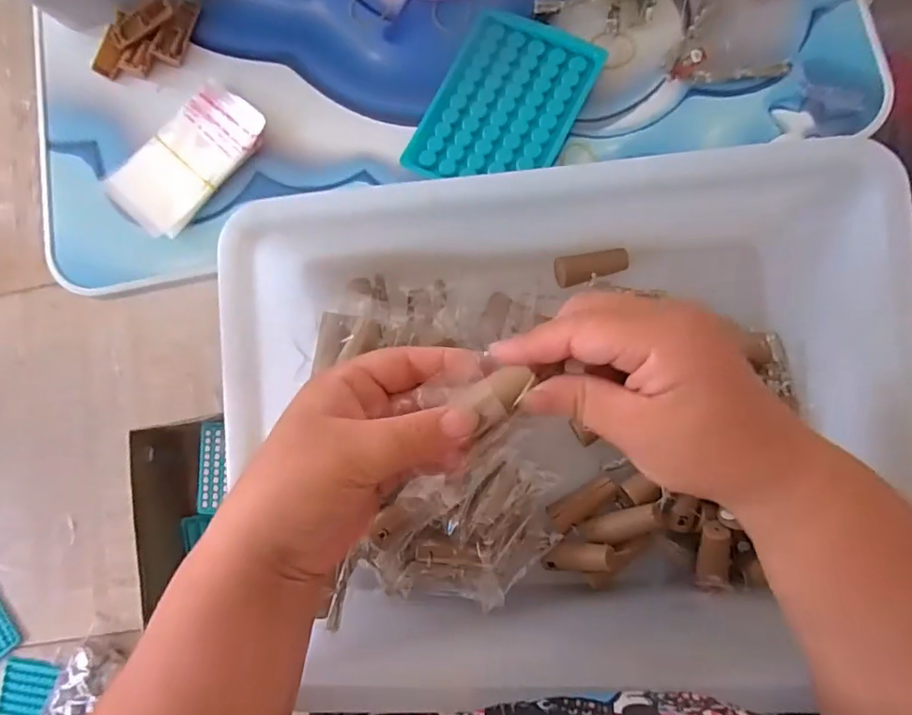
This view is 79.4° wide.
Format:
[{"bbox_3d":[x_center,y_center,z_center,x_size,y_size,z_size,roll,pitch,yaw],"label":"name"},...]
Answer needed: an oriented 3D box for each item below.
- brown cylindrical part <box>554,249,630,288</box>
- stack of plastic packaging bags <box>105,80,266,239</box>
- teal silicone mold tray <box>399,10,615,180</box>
[{"bbox_3d":[0.097,-0.064,0.388,0.051,0.022,0.024,-11,82,4],"label":"brown cylindrical part"},{"bbox_3d":[-0.191,-0.142,0.392,0.064,0.011,0.114,40,88,9],"label":"stack of plastic packaging bags"},{"bbox_3d":[0.034,-0.172,0.378,0.096,0.013,0.126,25,86,8],"label":"teal silicone mold tray"}]

